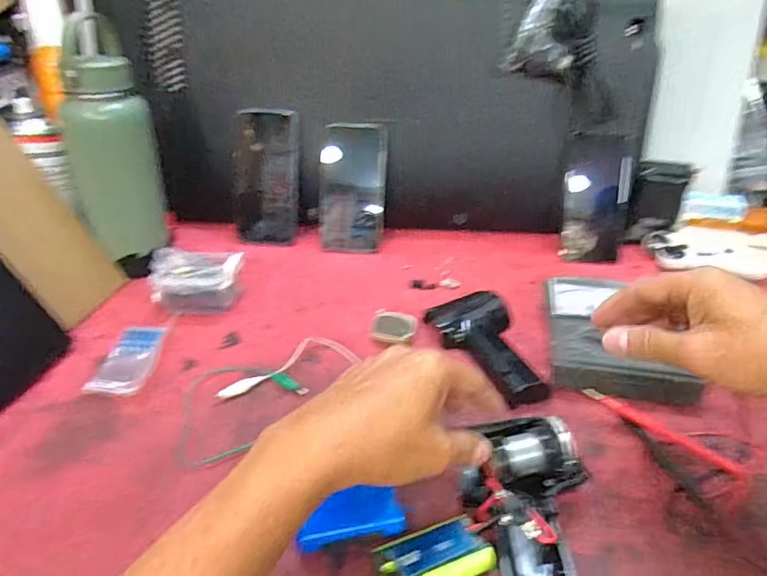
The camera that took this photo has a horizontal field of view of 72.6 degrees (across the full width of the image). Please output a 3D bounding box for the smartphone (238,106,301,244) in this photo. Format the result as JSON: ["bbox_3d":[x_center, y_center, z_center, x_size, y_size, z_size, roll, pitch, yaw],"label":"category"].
[{"bbox_3d":[-0.153,-0.145,0.688,0.081,0.169,0.014,4,11,7],"label":"smartphone"}]

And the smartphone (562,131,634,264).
[{"bbox_3d":[0.269,-0.112,0.656,0.081,0.152,0.014,0,6,8],"label":"smartphone"}]

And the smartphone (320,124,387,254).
[{"bbox_3d":[-0.039,-0.128,0.675,0.081,0.161,0.006,3,8,1],"label":"smartphone"}]

